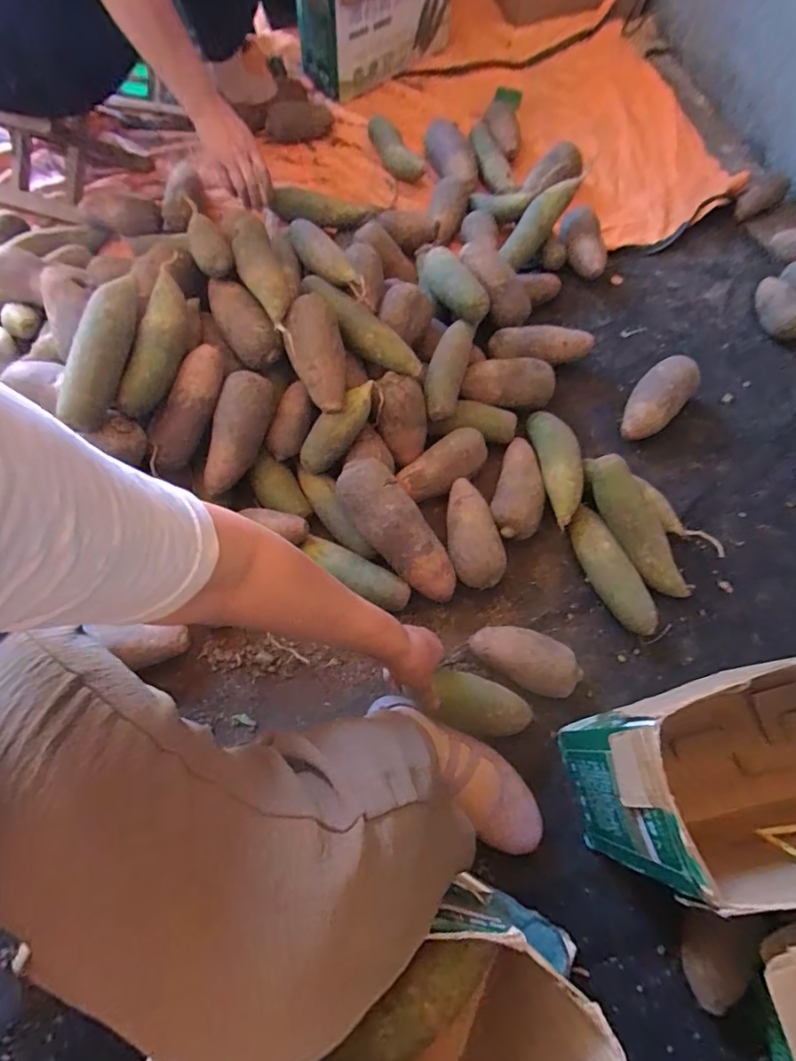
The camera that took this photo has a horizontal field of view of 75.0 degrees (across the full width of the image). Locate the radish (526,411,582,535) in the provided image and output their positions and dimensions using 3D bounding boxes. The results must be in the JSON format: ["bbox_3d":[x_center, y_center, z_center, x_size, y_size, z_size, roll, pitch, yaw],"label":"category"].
[{"bbox_3d":[0.240,-0.103,0.782,0.056,0.071,0.202,-3,66,-4],"label":"radish"}]

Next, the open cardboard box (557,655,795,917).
[{"bbox_3d":[0.401,0.242,0.545,0.381,0.266,0.170,-10,67,-7],"label":"open cardboard box"}]

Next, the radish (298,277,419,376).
[{"bbox_3d":[-0.060,-0.290,0.747,0.216,0.049,0.060,40,69,-7],"label":"radish"}]

